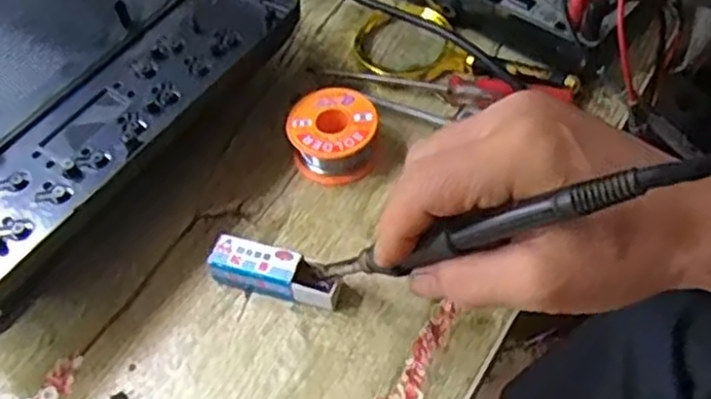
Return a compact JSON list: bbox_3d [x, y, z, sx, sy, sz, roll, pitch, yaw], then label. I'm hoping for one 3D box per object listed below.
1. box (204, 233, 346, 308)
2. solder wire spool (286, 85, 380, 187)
[{"bbox_3d":[-0.045,0.042,0.424,0.074,0.022,0.023,12,56,12],"label":"box"},{"bbox_3d":[-0.013,-0.040,0.461,0.052,0.030,0.053,-1,55,2],"label":"solder wire spool"}]

